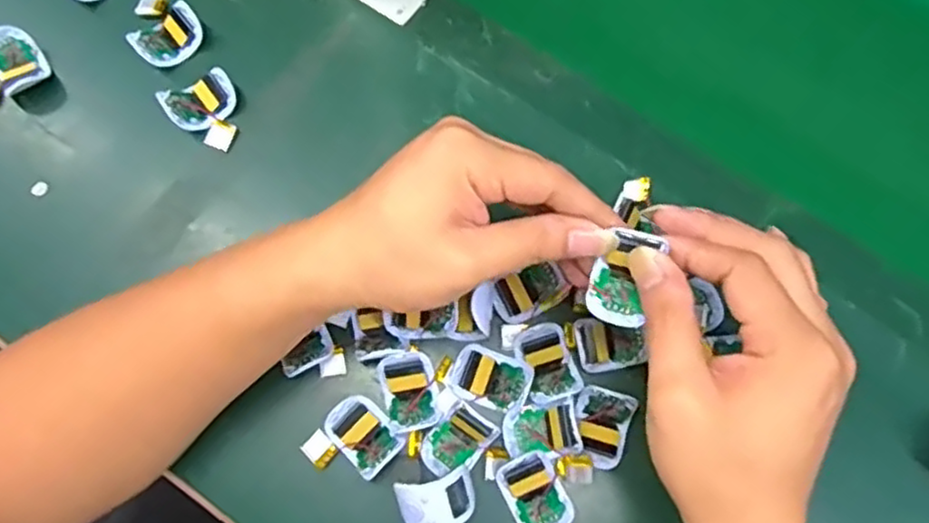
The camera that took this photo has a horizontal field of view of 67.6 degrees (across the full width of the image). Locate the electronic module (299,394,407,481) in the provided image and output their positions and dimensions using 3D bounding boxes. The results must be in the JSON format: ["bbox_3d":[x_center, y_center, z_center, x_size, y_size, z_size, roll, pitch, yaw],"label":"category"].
[{"bbox_3d":[-0.060,0.098,0.374,0.041,0.015,0.044,40,78,10],"label":"electronic module"}]

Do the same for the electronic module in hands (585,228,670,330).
[{"bbox_3d":[0.071,0.008,0.310,0.026,0.021,0.038,13,76,5],"label":"electronic module in hands"}]

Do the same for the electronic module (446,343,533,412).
[{"bbox_3d":[0.014,0.064,0.381,0.042,0.009,0.029,20,76,6],"label":"electronic module"}]

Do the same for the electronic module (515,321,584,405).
[{"bbox_3d":[0.046,0.056,0.382,0.029,0.013,0.042,-18,75,-5],"label":"electronic module"}]

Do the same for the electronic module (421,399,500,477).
[{"bbox_3d":[-0.004,0.097,0.371,0.028,0.013,0.039,42,79,11],"label":"electronic module"}]

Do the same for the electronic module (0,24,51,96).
[{"bbox_3d":[-0.294,-0.123,0.438,0.051,0.023,0.036,-32,77,-8],"label":"electronic module"}]

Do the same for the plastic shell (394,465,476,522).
[{"bbox_3d":[-0.014,0.126,0.362,0.039,0.013,0.030,-14,100,-3],"label":"plastic shell"}]

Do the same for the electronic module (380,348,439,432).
[{"bbox_3d":[-0.030,0.071,0.379,0.029,0.007,0.043,-12,75,-3],"label":"electronic module"}]

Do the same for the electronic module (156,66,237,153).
[{"bbox_3d":[-0.157,-0.095,0.428,0.043,0.022,0.042,43,79,11],"label":"electronic module"}]

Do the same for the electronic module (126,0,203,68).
[{"bbox_3d":[-0.195,-0.152,0.442,0.042,0.016,0.049,-36,77,-9],"label":"electronic module"}]

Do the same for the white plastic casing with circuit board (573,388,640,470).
[{"bbox_3d":[0.074,0.089,0.375,0.031,0.007,0.039,17,76,6],"label":"white plastic casing with circuit board"}]

